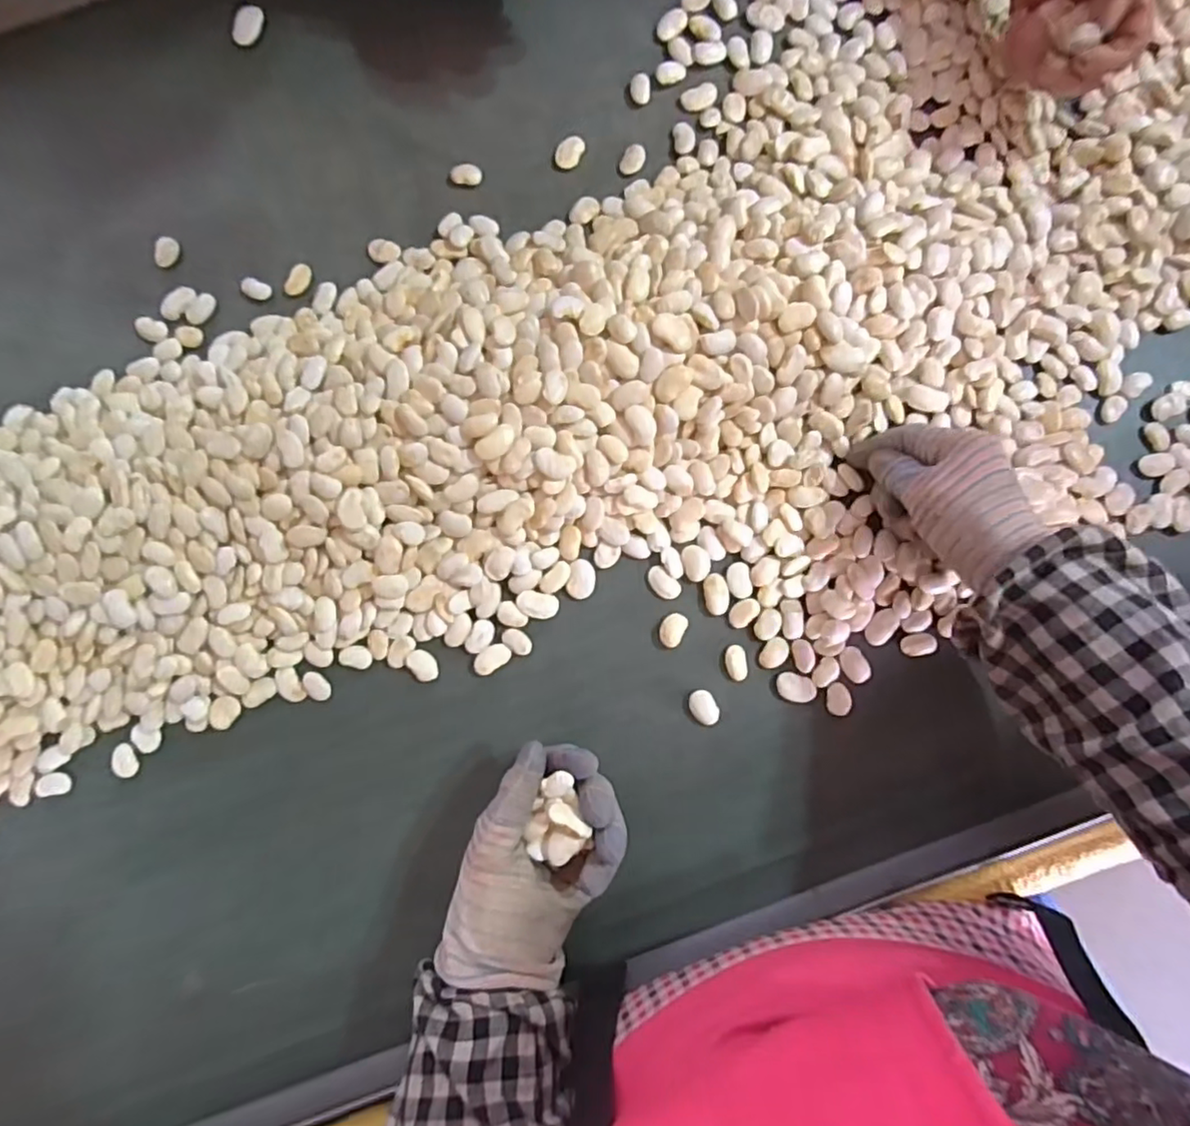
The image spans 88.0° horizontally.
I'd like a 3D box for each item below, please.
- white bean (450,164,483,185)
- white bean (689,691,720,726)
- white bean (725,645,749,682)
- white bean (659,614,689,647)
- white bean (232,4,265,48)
[{"bbox_3d":[-0.095,-0.286,0.454,0.022,0.005,0.016,-6,85,-1],"label":"white bean"},{"bbox_3d":[0.076,0.100,0.426,0.018,0.004,0.025,-27,86,-2],"label":"white bean"},{"bbox_3d":[0.099,0.070,0.429,0.015,0.004,0.025,-5,85,-1],"label":"white bean"},{"bbox_3d":[0.055,0.047,0.434,0.017,0.006,0.024,28,86,2],"label":"white bean"},{"bbox_3d":[-0.262,-0.405,0.464,0.018,0.006,0.030,23,86,2],"label":"white bean"}]

